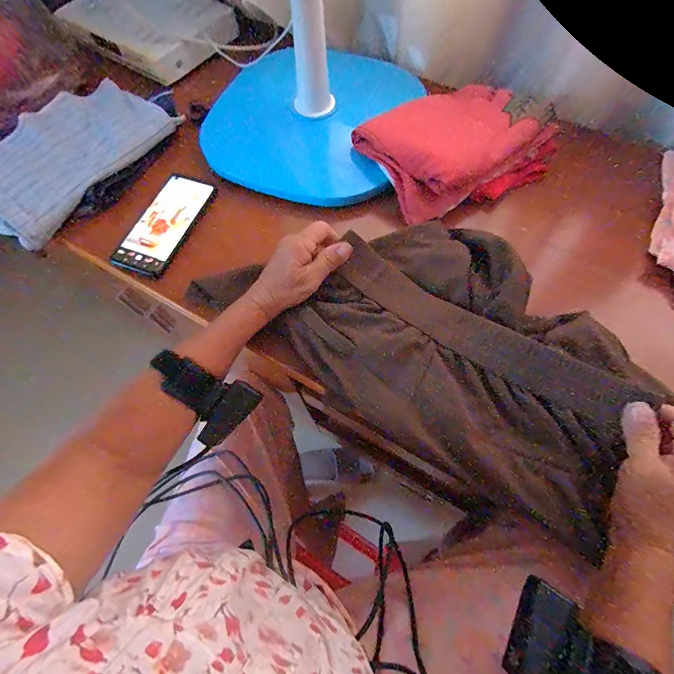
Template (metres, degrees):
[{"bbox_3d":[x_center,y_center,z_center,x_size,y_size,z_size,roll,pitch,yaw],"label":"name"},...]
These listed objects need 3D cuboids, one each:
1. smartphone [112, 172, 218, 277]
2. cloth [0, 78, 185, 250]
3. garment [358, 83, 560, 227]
[{"bbox_3d":[-0.231,-0.152,0.467,0.071,0.015,0.159,20,70,11],"label":"smartphone"},{"bbox_3d":[-0.409,-0.275,0.510,0.207,0.028,0.284,32,72,15],"label":"cloth"},{"bbox_3d":[0.152,-0.248,0.453,0.215,0.048,0.167,-24,68,-7],"label":"garment"}]

